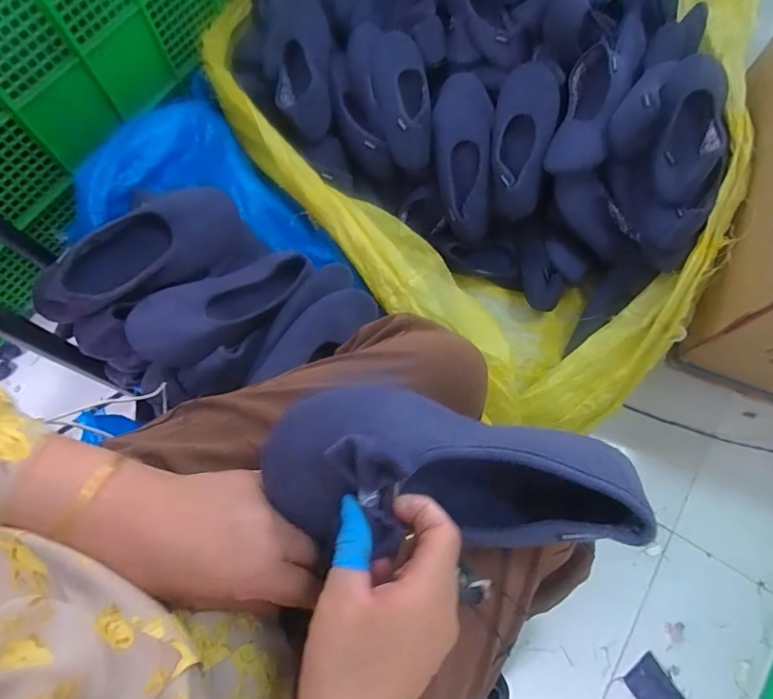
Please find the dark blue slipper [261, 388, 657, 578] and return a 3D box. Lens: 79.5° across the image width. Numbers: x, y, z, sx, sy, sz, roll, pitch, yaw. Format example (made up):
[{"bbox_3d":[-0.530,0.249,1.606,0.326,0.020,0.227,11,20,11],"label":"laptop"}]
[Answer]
[{"bbox_3d":[0.042,0.080,0.291,0.226,0.061,0.095,8,71,-5],"label":"dark blue slipper"}]

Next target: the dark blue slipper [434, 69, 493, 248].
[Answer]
[{"bbox_3d":[0.141,-0.341,0.827,0.104,0.067,0.285,-5,104,-1],"label":"dark blue slipper"}]

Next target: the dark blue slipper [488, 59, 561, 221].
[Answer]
[{"bbox_3d":[0.239,-0.365,0.819,0.100,0.067,0.259,7,98,3],"label":"dark blue slipper"}]

